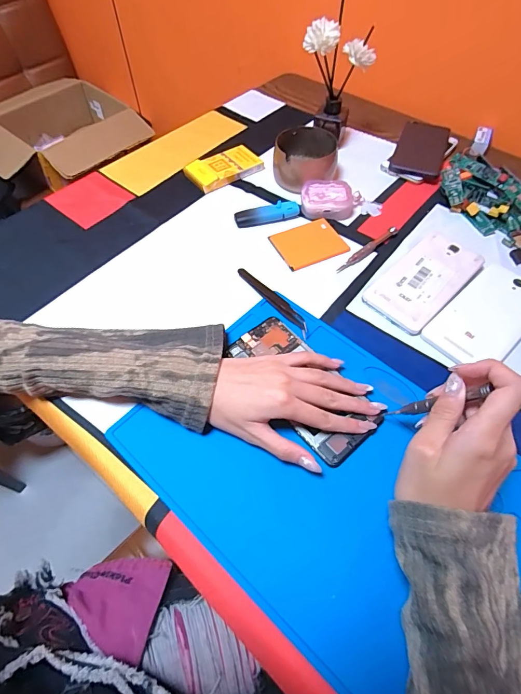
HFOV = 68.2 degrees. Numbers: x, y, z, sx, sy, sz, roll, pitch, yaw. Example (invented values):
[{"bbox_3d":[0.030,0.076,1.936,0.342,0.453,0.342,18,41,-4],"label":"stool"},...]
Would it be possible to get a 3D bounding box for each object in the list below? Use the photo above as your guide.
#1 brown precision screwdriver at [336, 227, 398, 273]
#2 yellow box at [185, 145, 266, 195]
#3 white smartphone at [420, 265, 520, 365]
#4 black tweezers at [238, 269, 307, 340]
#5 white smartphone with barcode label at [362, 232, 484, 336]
[{"bbox_3d":[0.130,-0.118,0.463,0.105,0.009,0.010,-35,63,-20],"label":"brown precision screwdriver"},{"bbox_3d":[-0.054,-0.257,0.549,0.105,0.016,0.060,-31,62,-19],"label":"yellow box"},{"bbox_3d":[0.246,-0.034,0.409,0.145,0.010,0.074,-38,64,-22],"label":"white smartphone"},{"bbox_3d":[0.014,-0.053,0.421,0.014,0.009,0.116,-32,62,-19],"label":"black tweezers"},{"bbox_3d":[0.184,-0.075,0.430,0.138,0.017,0.072,-39,65,-22],"label":"white smartphone with barcode label"}]

